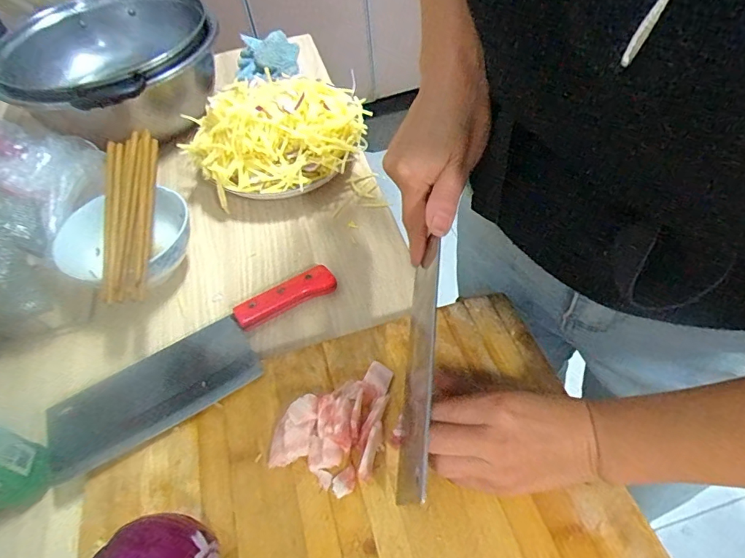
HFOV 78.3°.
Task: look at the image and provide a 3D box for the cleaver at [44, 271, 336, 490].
[{"bbox_3d":[-0.141,0.070,0.396,0.261,0.015,0.084,-33,55,-19],"label":"cleaver"}]

